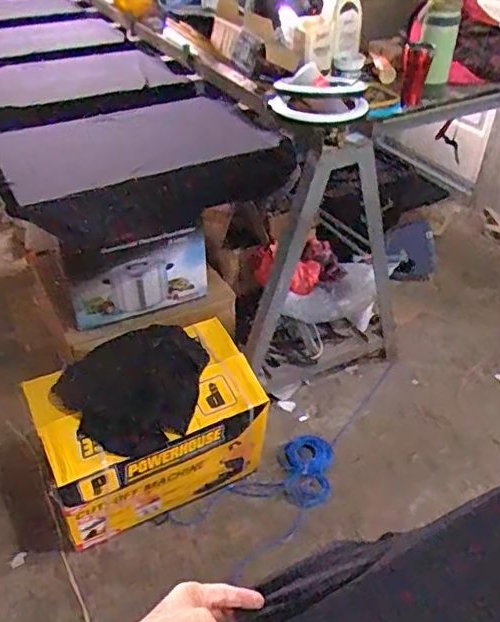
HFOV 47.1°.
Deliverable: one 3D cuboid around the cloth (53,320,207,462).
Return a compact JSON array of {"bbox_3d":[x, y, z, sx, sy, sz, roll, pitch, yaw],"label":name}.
[{"bbox_3d":[-0.277,0.172,1.418,0.315,0.076,0.372,21,44,24],"label":"cloth"}]

